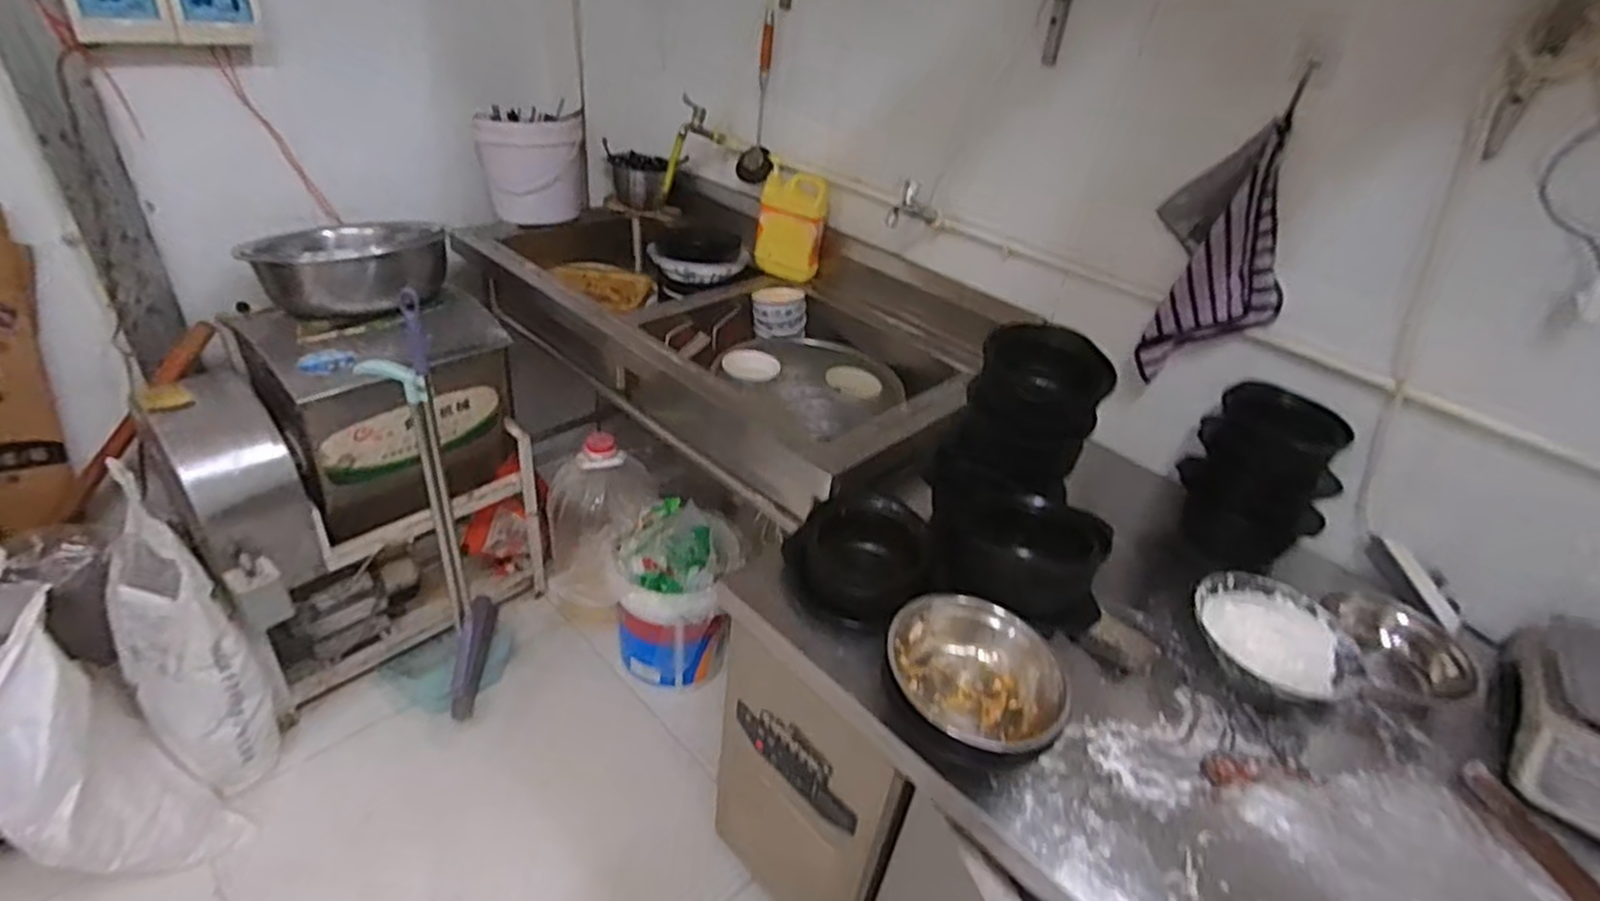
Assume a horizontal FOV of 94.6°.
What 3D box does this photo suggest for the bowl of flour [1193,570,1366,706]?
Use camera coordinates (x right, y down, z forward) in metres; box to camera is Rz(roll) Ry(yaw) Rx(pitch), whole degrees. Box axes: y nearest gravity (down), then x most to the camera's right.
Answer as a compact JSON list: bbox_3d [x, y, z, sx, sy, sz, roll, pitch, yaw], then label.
[{"bbox_3d":[0.602,0.255,0.958,0.175,0.081,0.194,-23,44,-36],"label":"bowl of flour"}]

